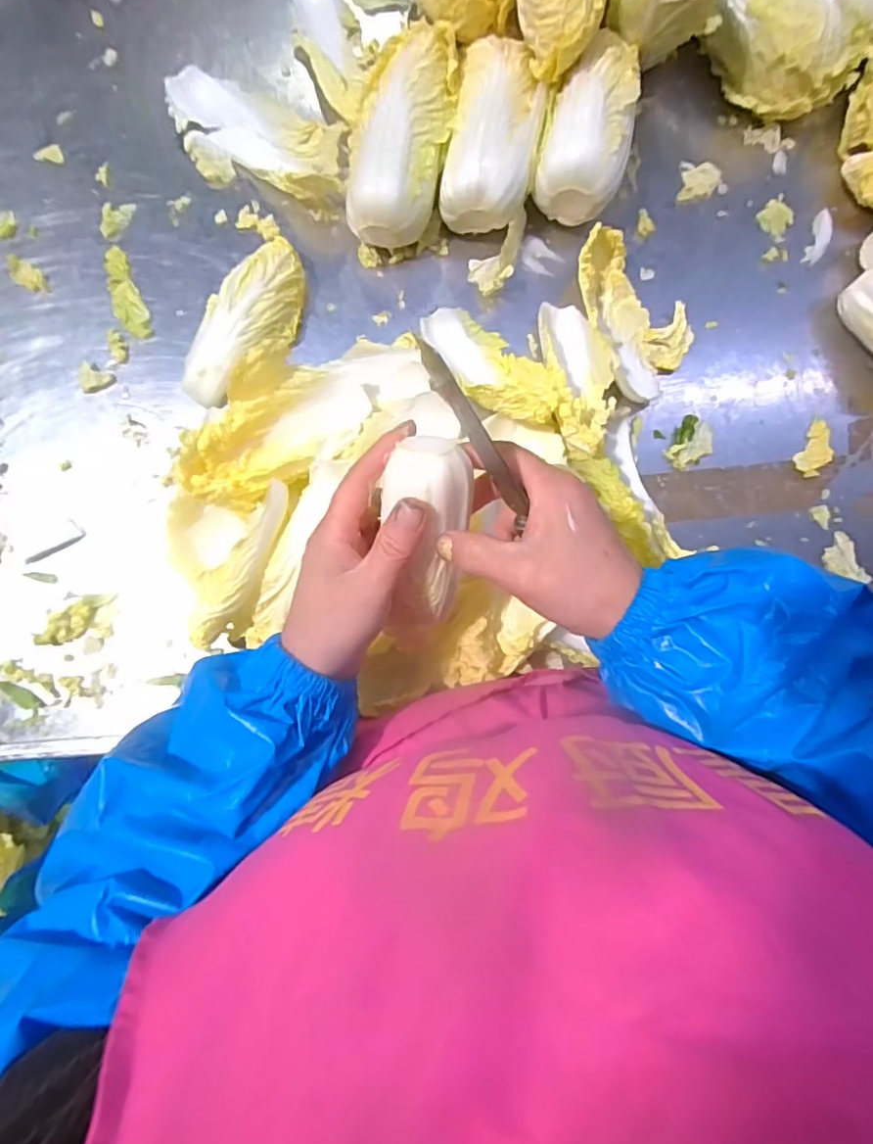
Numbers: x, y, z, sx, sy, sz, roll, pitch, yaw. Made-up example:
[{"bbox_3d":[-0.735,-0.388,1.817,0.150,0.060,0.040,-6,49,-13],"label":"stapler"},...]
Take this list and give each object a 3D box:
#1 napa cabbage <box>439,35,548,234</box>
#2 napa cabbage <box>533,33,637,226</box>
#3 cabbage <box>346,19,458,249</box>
[{"bbox_3d":[0.047,-0.346,0.468,0.071,0.072,0.131,9,87,-2],"label":"napa cabbage"},{"bbox_3d":[0.120,-0.348,0.465,0.067,0.077,0.117,12,87,-1],"label":"napa cabbage"},{"bbox_3d":[-0.028,-0.343,0.462,0.071,0.066,0.154,12,87,-1],"label":"cabbage"}]

